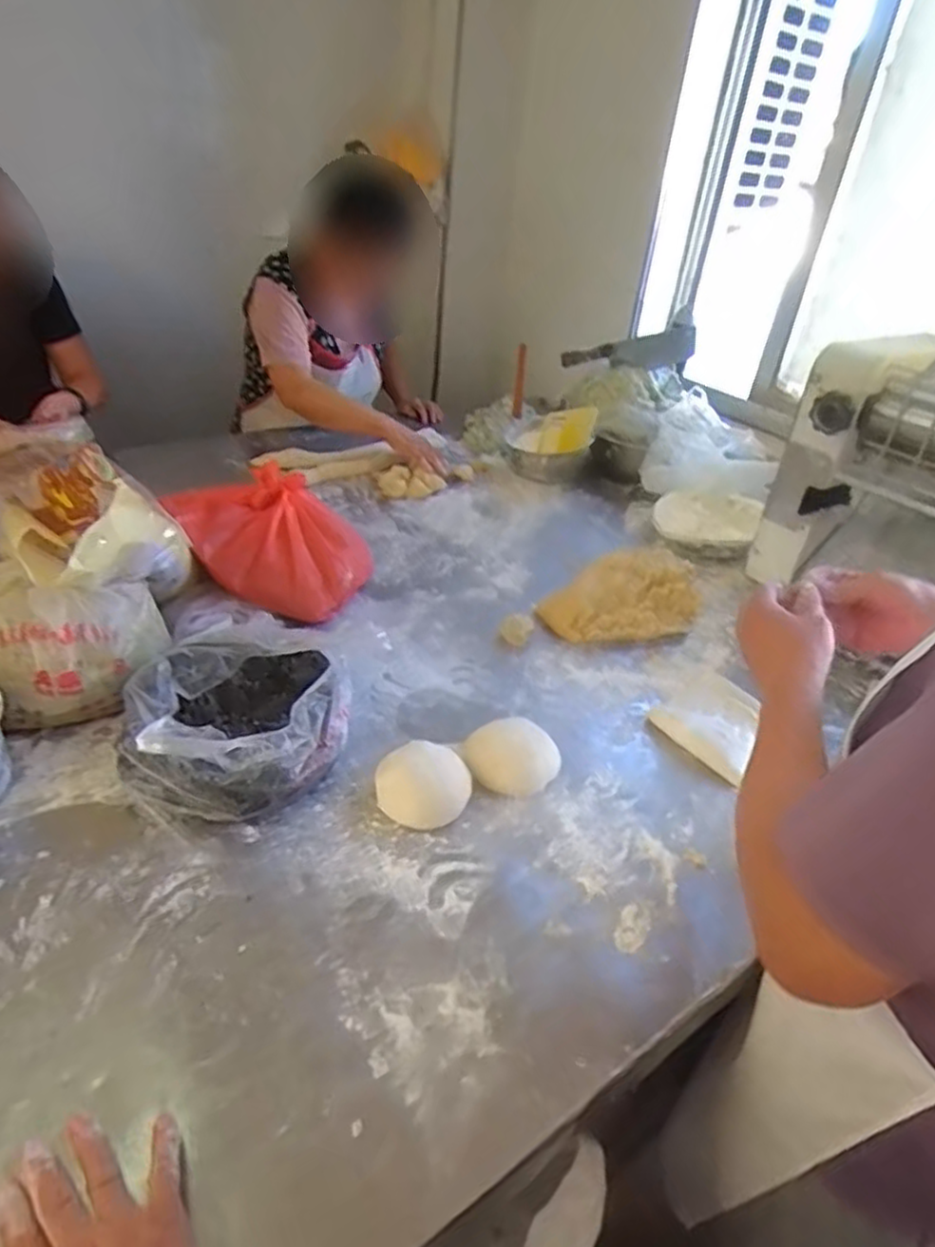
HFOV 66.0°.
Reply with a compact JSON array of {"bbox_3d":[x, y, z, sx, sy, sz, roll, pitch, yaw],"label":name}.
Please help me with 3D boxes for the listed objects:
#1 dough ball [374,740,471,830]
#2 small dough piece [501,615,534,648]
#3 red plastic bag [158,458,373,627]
[{"bbox_3d":[-0.048,0.176,0.790,0.099,0.046,0.085,4,34,-1],"label":"dough ball"},{"bbox_3d":[0.073,0.013,1.066,0.046,0.032,0.056,10,35,7],"label":"small dough piece"},{"bbox_3d":[-0.316,-0.123,1.125,0.288,0.138,0.233,31,42,32],"label":"red plastic bag"}]

